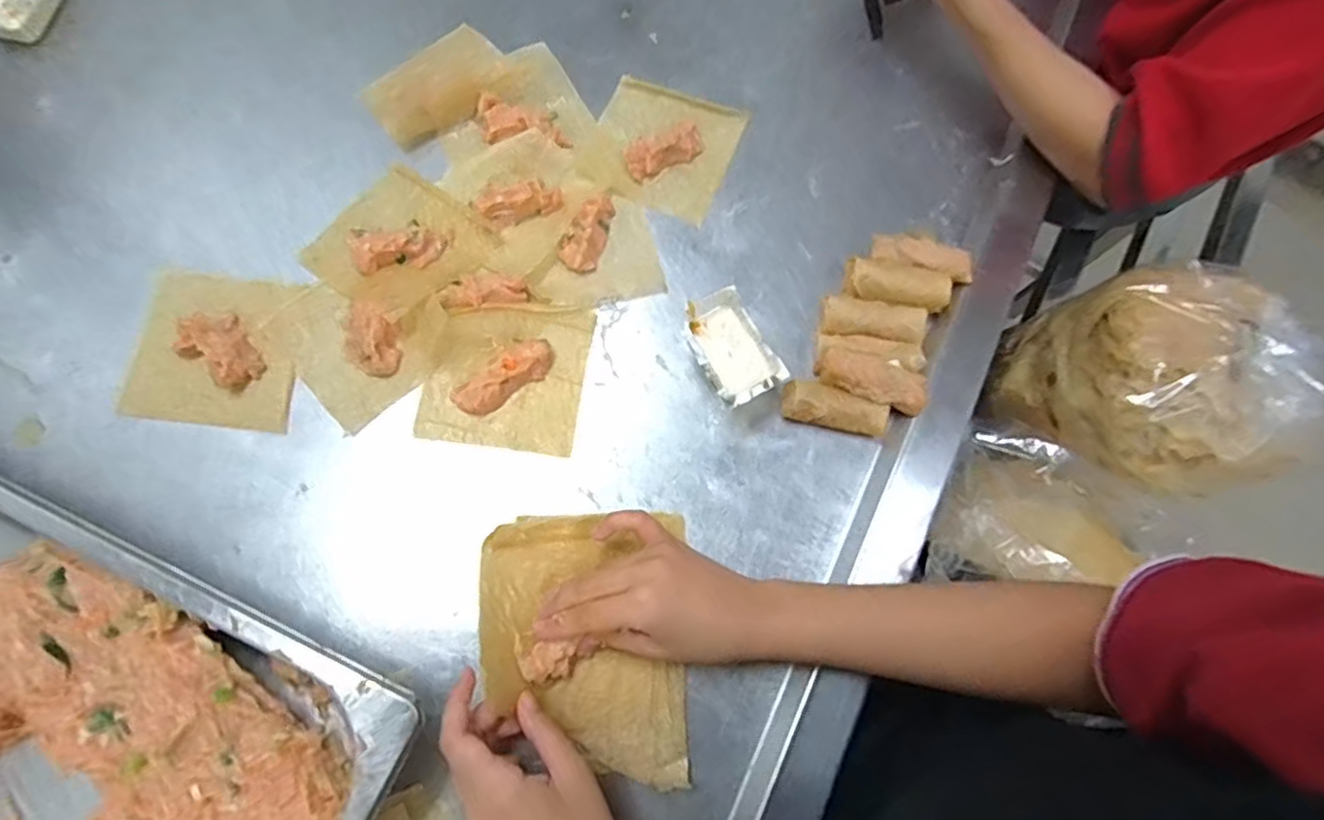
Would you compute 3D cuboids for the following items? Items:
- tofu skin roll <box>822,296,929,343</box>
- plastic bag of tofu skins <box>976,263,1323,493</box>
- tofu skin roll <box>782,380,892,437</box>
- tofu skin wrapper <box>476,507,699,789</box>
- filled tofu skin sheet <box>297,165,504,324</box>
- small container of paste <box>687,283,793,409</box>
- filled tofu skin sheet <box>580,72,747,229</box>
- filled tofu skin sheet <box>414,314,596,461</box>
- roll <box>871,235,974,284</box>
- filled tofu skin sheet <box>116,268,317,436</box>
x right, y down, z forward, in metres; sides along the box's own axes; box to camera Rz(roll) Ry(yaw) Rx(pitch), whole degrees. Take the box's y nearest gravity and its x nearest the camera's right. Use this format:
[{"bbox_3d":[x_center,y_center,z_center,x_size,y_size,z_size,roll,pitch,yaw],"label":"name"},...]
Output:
[{"bbox_3d":[0.160,-0.066,0.506,0.078,0.021,0.031,5,73,-1],"label":"tofu skin roll"},{"bbox_3d":[0.383,-0.026,0.527,0.154,0.184,0.165,12,73,1],"label":"plastic bag of tofu skins"},{"bbox_3d":[0.127,0.000,0.482,0.076,0.024,0.026,12,73,1],"label":"tofu skin roll"},{"bbox_3d":[-0.051,0.148,0.424,0.132,0.029,0.165,1,73,-2],"label":"tofu skin wrapper"},{"bbox_3d":[-0.205,-0.131,0.511,0.110,0.015,0.111,40,76,9],"label":"filled tofu skin sheet"},{"bbox_3d":[0.050,-0.044,0.486,0.051,0.038,0.085,-27,76,-10],"label":"small container of paste"},{"bbox_3d":[0.000,-0.223,0.552,0.114,0.016,0.114,22,74,4],"label":"filled tofu skin sheet"},{"bbox_3d":[-0.114,-0.028,0.486,0.111,0.013,0.109,8,73,0],"label":"filled tofu skin sheet"},{"bbox_3d":[0.205,-0.119,0.524,0.076,0.023,0.033,14,73,2],"label":"roll"},{"bbox_3d":[-0.323,-0.047,0.482,0.116,0.021,0.116,4,73,-1],"label":"filled tofu skin sheet"}]

